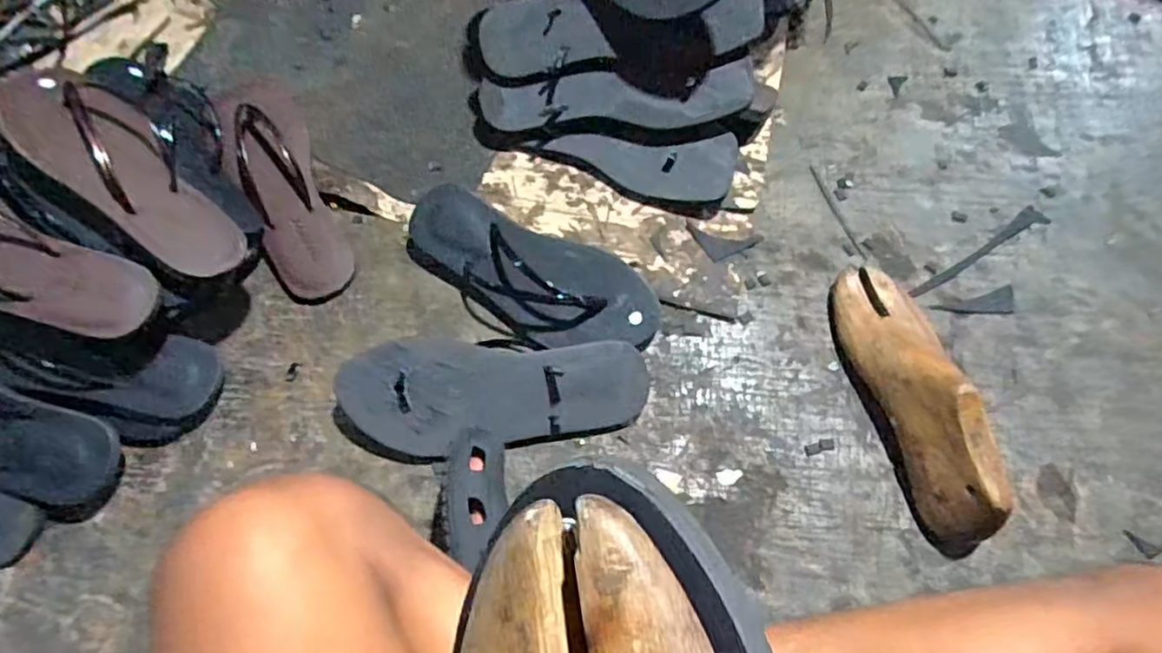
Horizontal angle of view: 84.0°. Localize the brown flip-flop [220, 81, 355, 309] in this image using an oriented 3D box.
[{"bbox_3d":[-0.310,-0.156,0.655,0.080,0.057,0.277,-22,68,-8],"label":"brown flip-flop"}]

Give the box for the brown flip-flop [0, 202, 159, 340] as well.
[{"bbox_3d":[-0.473,-0.055,0.526,0.249,0.057,0.092,22,68,-9],"label":"brown flip-flop"}]

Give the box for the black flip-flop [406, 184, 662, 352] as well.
[{"bbox_3d":[-0.050,-0.050,0.606,0.259,0.038,0.102,29,71,13],"label":"black flip-flop"}]

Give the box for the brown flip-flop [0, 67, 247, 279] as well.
[{"bbox_3d":[-0.402,-0.135,0.558,0.254,0.055,0.094,47,55,4],"label":"brown flip-flop"}]

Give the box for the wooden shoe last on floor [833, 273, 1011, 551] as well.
[{"bbox_3d":[0.284,0.050,0.536,0.079,0.086,0.255,-9,67,-2],"label":"wooden shoe last on floor"}]

